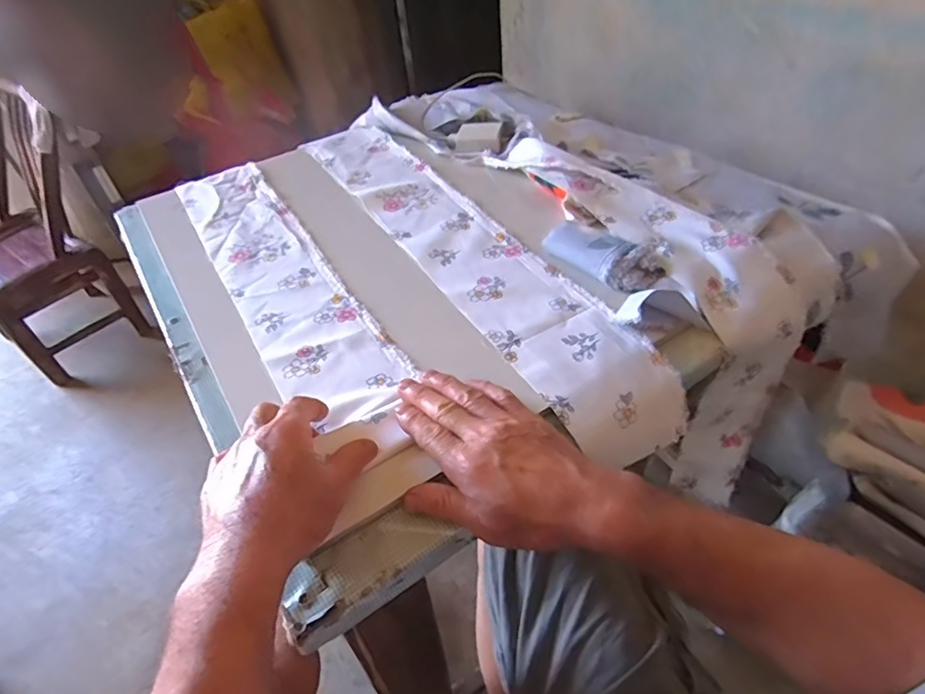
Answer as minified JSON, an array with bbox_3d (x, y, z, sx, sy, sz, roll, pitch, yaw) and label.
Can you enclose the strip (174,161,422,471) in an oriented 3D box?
[{"bbox_3d":[-0.197,-0.080,0.579,0.109,0.014,0.549,-27,48,-19],"label":"strip"}]

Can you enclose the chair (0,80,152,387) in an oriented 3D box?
[{"bbox_3d":[-1.115,-0.284,1.372,0.399,0.587,0.336,28,54,29],"label":"chair"}]

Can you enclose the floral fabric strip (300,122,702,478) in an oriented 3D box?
[{"bbox_3d":[-0.016,-0.118,0.628,0.109,0.042,0.639,-25,48,-18],"label":"floral fabric strip"}]

